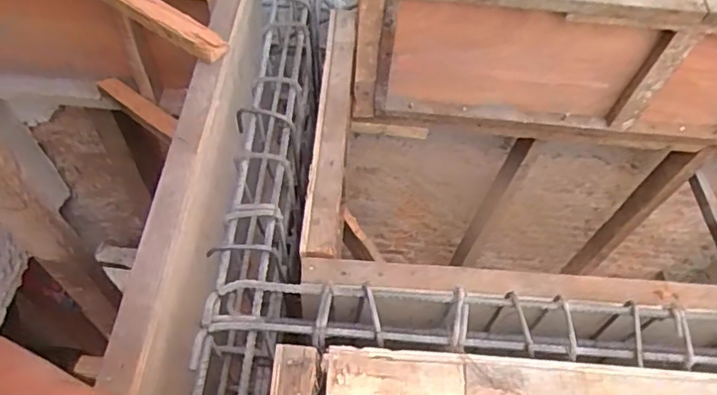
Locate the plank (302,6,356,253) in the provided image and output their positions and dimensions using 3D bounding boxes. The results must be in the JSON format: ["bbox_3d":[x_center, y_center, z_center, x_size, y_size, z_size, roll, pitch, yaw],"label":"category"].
[{"bbox_3d":[-0.046,-0.139,1.080,0.067,0.060,0.593,4,56,-1],"label":"plank"}]

